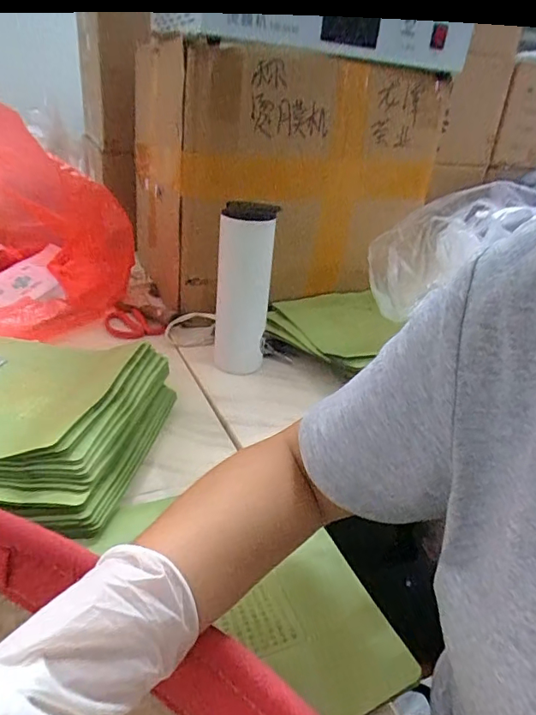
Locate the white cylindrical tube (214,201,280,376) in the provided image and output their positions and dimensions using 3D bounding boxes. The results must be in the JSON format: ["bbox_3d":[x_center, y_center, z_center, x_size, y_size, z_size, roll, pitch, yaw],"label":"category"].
[{"bbox_3d":[-0.031,-0.080,0.640,0.059,0.219,0.051,10,27,8],"label":"white cylindrical tube"}]

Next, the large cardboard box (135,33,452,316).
[{"bbox_3d":[0.008,-0.331,0.896,0.435,0.343,0.356,-7,29,-23],"label":"large cardboard box"}]

